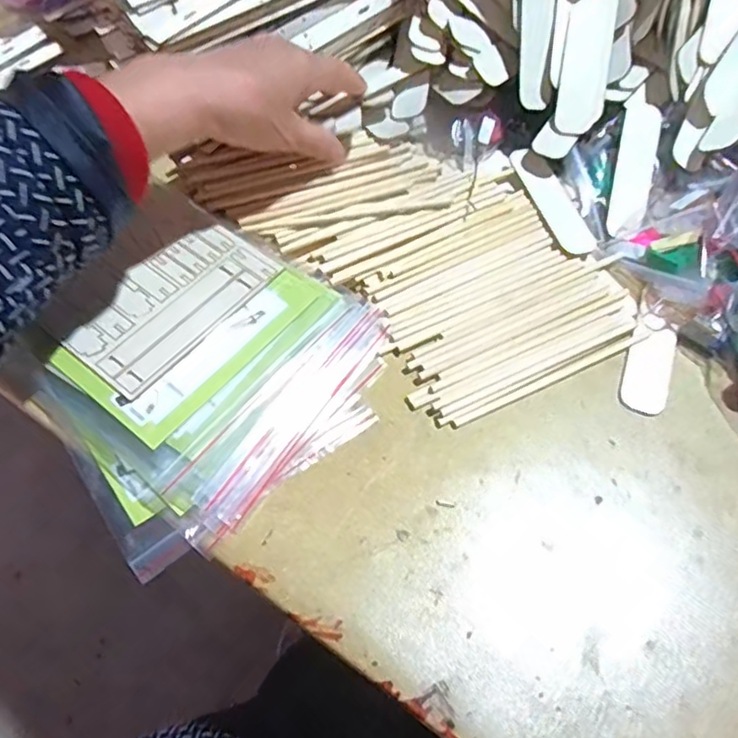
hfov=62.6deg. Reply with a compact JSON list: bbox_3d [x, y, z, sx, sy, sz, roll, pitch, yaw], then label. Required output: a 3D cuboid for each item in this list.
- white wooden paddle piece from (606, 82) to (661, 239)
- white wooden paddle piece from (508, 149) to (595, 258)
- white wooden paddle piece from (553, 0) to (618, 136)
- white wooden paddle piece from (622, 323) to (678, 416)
[{"bbox_3d":[0.199,-0.153,0.453,0.028,0.005,0.118,12,80,4],"label":"white wooden paddle piece"},{"bbox_3d":[0.138,-0.127,0.454,0.029,0.006,0.100,-16,67,-16],"label":"white wooden paddle piece"},{"bbox_3d":[0.165,-0.232,0.458,0.033,0.006,0.112,12,87,4],"label":"white wooden paddle piece"},{"bbox_3d":[0.183,-0.002,0.395,0.029,0.004,0.068,18,61,9],"label":"white wooden paddle piece"}]

